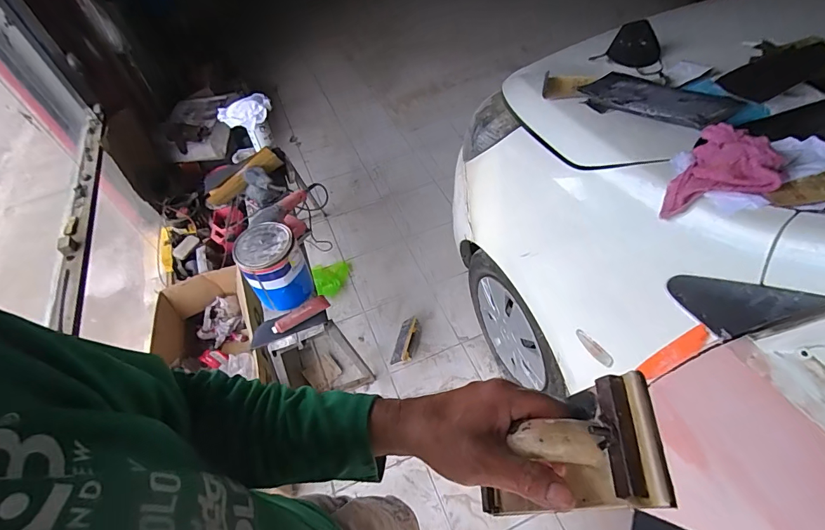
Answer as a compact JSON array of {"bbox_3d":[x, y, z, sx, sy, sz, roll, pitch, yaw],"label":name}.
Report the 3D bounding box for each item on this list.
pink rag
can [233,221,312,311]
[{"bbox_3d":[0.441,-0.134,0.586,0.118,0.095,0.119,12,54,15],"label":"pink rag"},{"bbox_3d":[-0.407,0.009,1.201,0.168,0.224,0.176,-3,52,4],"label":"can"}]

